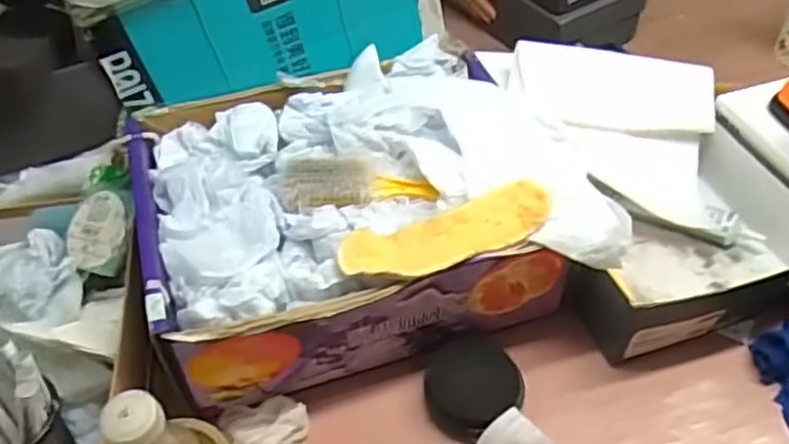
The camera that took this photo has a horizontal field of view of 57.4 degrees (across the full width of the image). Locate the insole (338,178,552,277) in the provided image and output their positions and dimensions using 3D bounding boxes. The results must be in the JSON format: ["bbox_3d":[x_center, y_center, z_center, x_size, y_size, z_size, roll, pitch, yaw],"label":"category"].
[{"bbox_3d":[0.050,0.014,0.652,0.198,0.025,0.069,-15,49,-12],"label":"insole"}]

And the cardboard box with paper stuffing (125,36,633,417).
[{"bbox_3d":[-0.036,-0.018,0.750,0.426,0.149,0.330,-12,49,-10],"label":"cardboard box with paper stuffing"}]

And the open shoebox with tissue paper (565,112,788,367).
[{"bbox_3d":[0.296,0.001,0.789,0.258,0.095,0.255,-16,49,-13],"label":"open shoebox with tissue paper"}]

